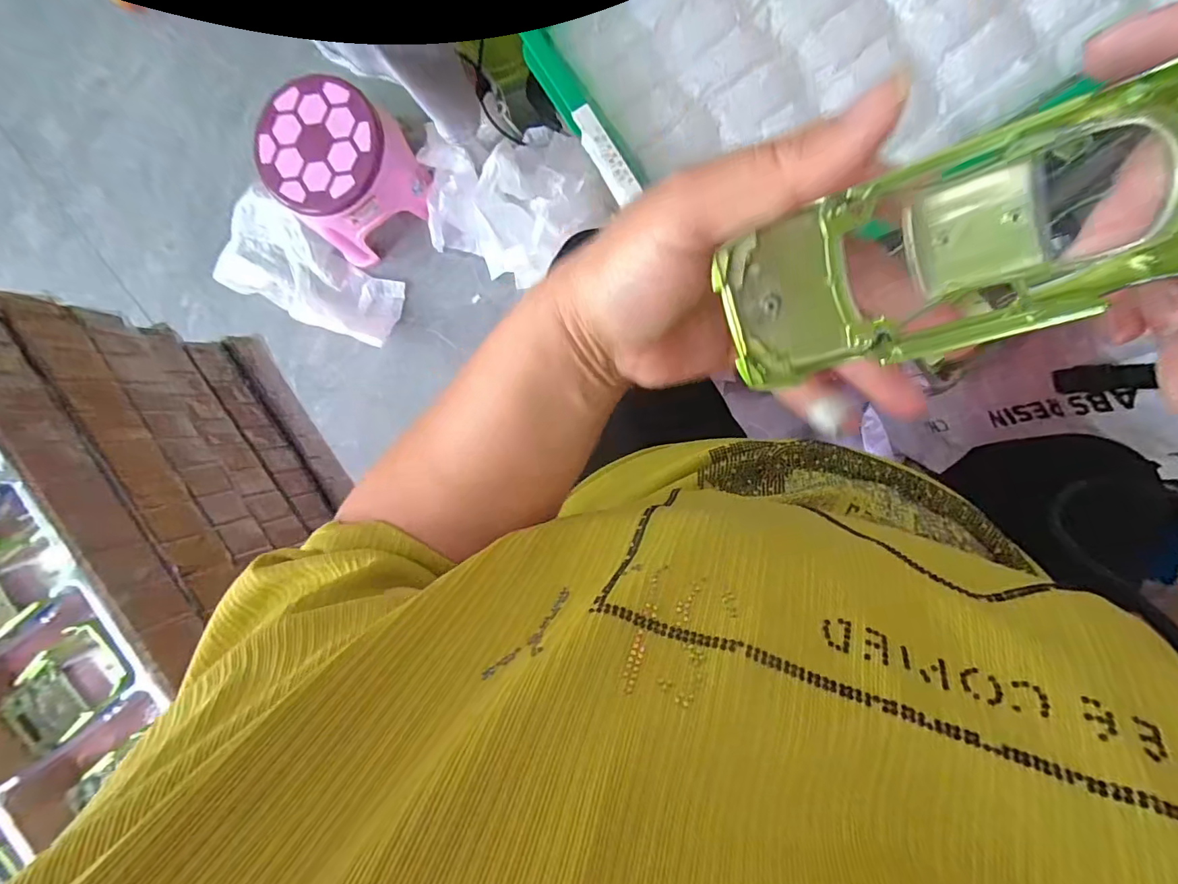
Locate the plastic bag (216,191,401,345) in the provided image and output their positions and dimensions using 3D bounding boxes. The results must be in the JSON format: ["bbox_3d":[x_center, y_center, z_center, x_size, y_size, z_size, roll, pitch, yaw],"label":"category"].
[{"bbox_3d":[-0.581,-0.340,1.055,0.404,0.048,0.198,30,95,5],"label":"plastic bag"}]

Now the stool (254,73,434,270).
[{"bbox_3d":[-0.443,-0.494,0.942,0.219,0.188,0.234,0,92,7],"label":"stool"}]

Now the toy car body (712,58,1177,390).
[{"bbox_3d":[0.108,-0.058,0.161,0.125,0.030,0.056,-15,90,19],"label":"toy car body"}]

